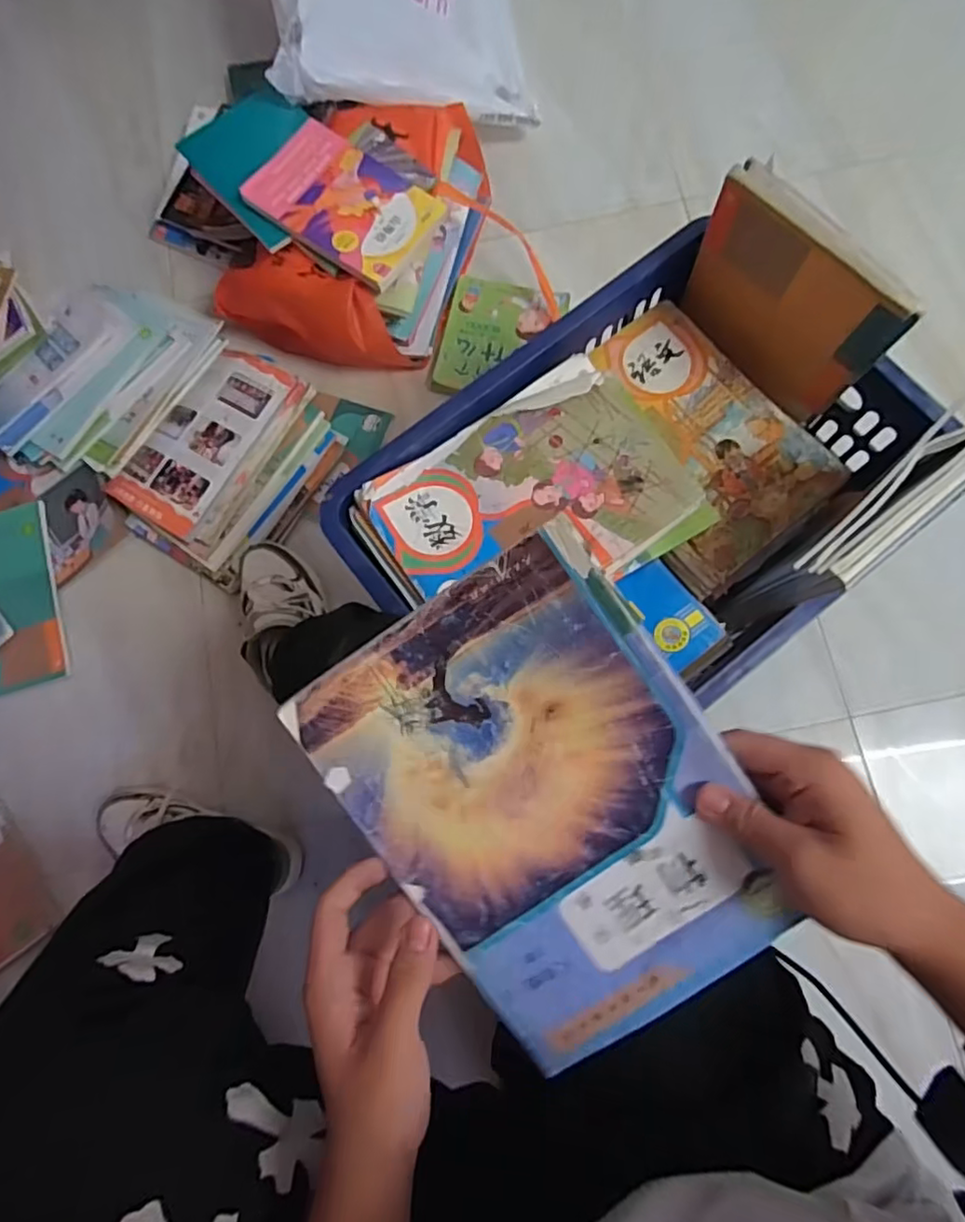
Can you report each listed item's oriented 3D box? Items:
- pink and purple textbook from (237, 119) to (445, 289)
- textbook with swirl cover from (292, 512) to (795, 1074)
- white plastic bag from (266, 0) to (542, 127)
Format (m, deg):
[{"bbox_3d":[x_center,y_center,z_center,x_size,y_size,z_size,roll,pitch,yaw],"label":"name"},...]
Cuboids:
[{"bbox_3d":[-0.180,-0.531,0.802,0.220,0.017,0.153,35,80,1],"label":"pink and purple textbook"},{"bbox_3d":[0.038,0.106,0.326,0.181,0.019,0.251,-35,93,6],"label":"textbook with swirl cover"},{"bbox_3d":[-0.126,-0.872,0.902,0.363,0.190,0.405,-8,78,-1],"label":"white plastic bag"}]

